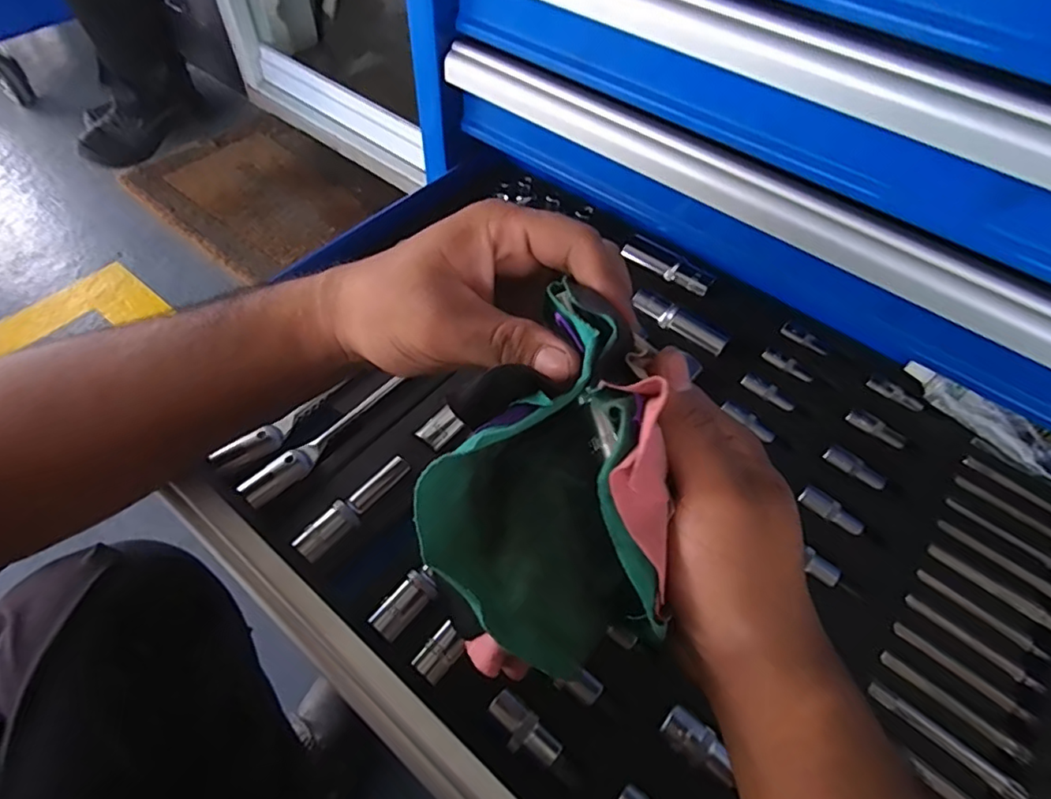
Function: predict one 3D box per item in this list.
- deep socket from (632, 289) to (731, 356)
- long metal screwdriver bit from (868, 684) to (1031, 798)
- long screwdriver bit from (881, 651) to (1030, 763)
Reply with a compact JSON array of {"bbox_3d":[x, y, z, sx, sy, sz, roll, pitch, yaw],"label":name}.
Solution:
[{"bbox_3d":[0.115,-0.057,0.421,0.073,0.012,0.018,35,60,20],"label":"deep socket"},{"bbox_3d":[0.201,0.163,0.272,0.071,0.005,0.009,36,60,20],"label":"long metal screwdriver bit"},{"bbox_3d":[0.211,0.150,0.279,0.069,0.004,0.008,35,60,20],"label":"long screwdriver bit"}]

